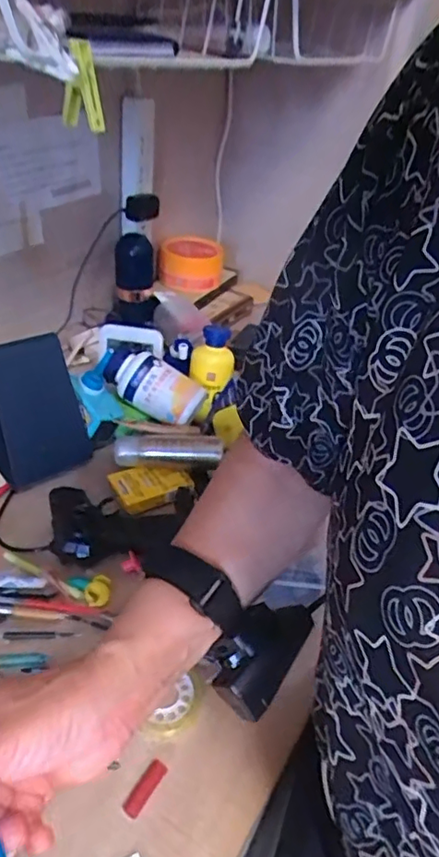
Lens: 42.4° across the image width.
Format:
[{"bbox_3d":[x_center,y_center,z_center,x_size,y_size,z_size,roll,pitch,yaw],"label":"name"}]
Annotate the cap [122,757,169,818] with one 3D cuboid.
[{"bbox_3d":[-0.053,0.258,0.407,0.014,0.011,0.041,25,40,24],"label":"cap"}]

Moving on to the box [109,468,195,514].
[{"bbox_3d":[-0.078,0.063,0.647,0.081,0.020,0.061,-13,40,-23],"label":"box"}]

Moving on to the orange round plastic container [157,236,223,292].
[{"bbox_3d":[-0.052,-0.303,1.023,0.116,0.063,0.139,1,36,-6],"label":"orange round plastic container"}]

